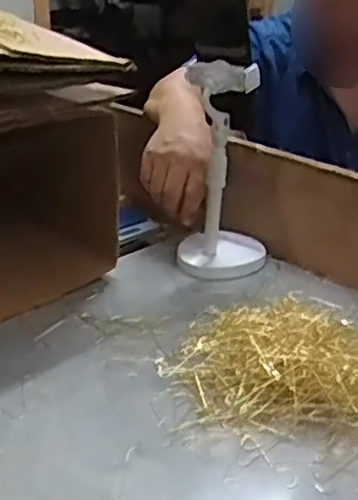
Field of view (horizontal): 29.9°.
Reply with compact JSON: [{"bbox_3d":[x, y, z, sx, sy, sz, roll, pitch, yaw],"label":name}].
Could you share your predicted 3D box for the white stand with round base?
[{"bbox_3d":[0.062,-0.103,0.848,0.116,0.258,0.112,8,25,9],"label":"white stand with round base"}]

